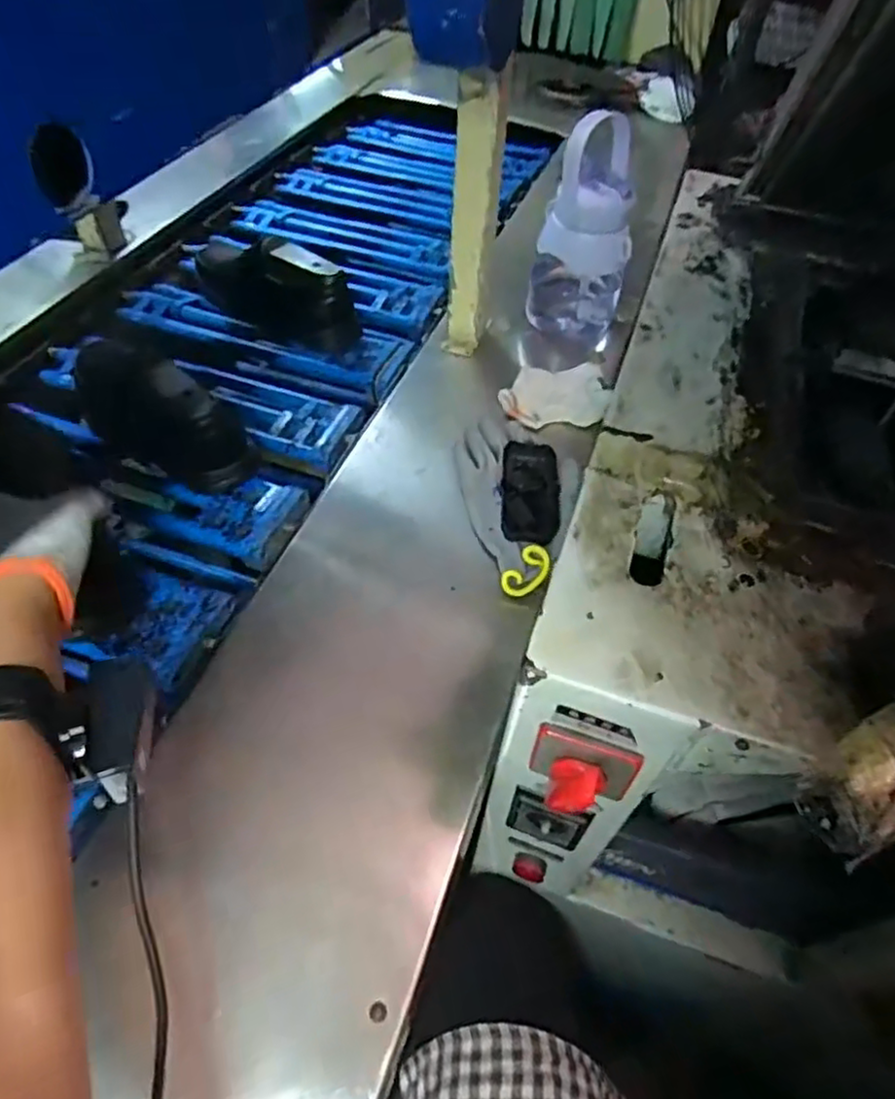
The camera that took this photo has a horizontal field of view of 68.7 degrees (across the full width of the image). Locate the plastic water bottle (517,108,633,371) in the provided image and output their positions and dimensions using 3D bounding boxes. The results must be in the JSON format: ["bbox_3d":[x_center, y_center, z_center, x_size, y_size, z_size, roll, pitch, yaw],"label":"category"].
[{"bbox_3d":[0.159,-0.351,0.774,0.108,0.252,0.094,11,51,5],"label":"plastic water bottle"}]

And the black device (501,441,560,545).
[{"bbox_3d":[0.077,-0.052,0.609,0.053,0.025,0.113,6,51,0],"label":"black device"}]

